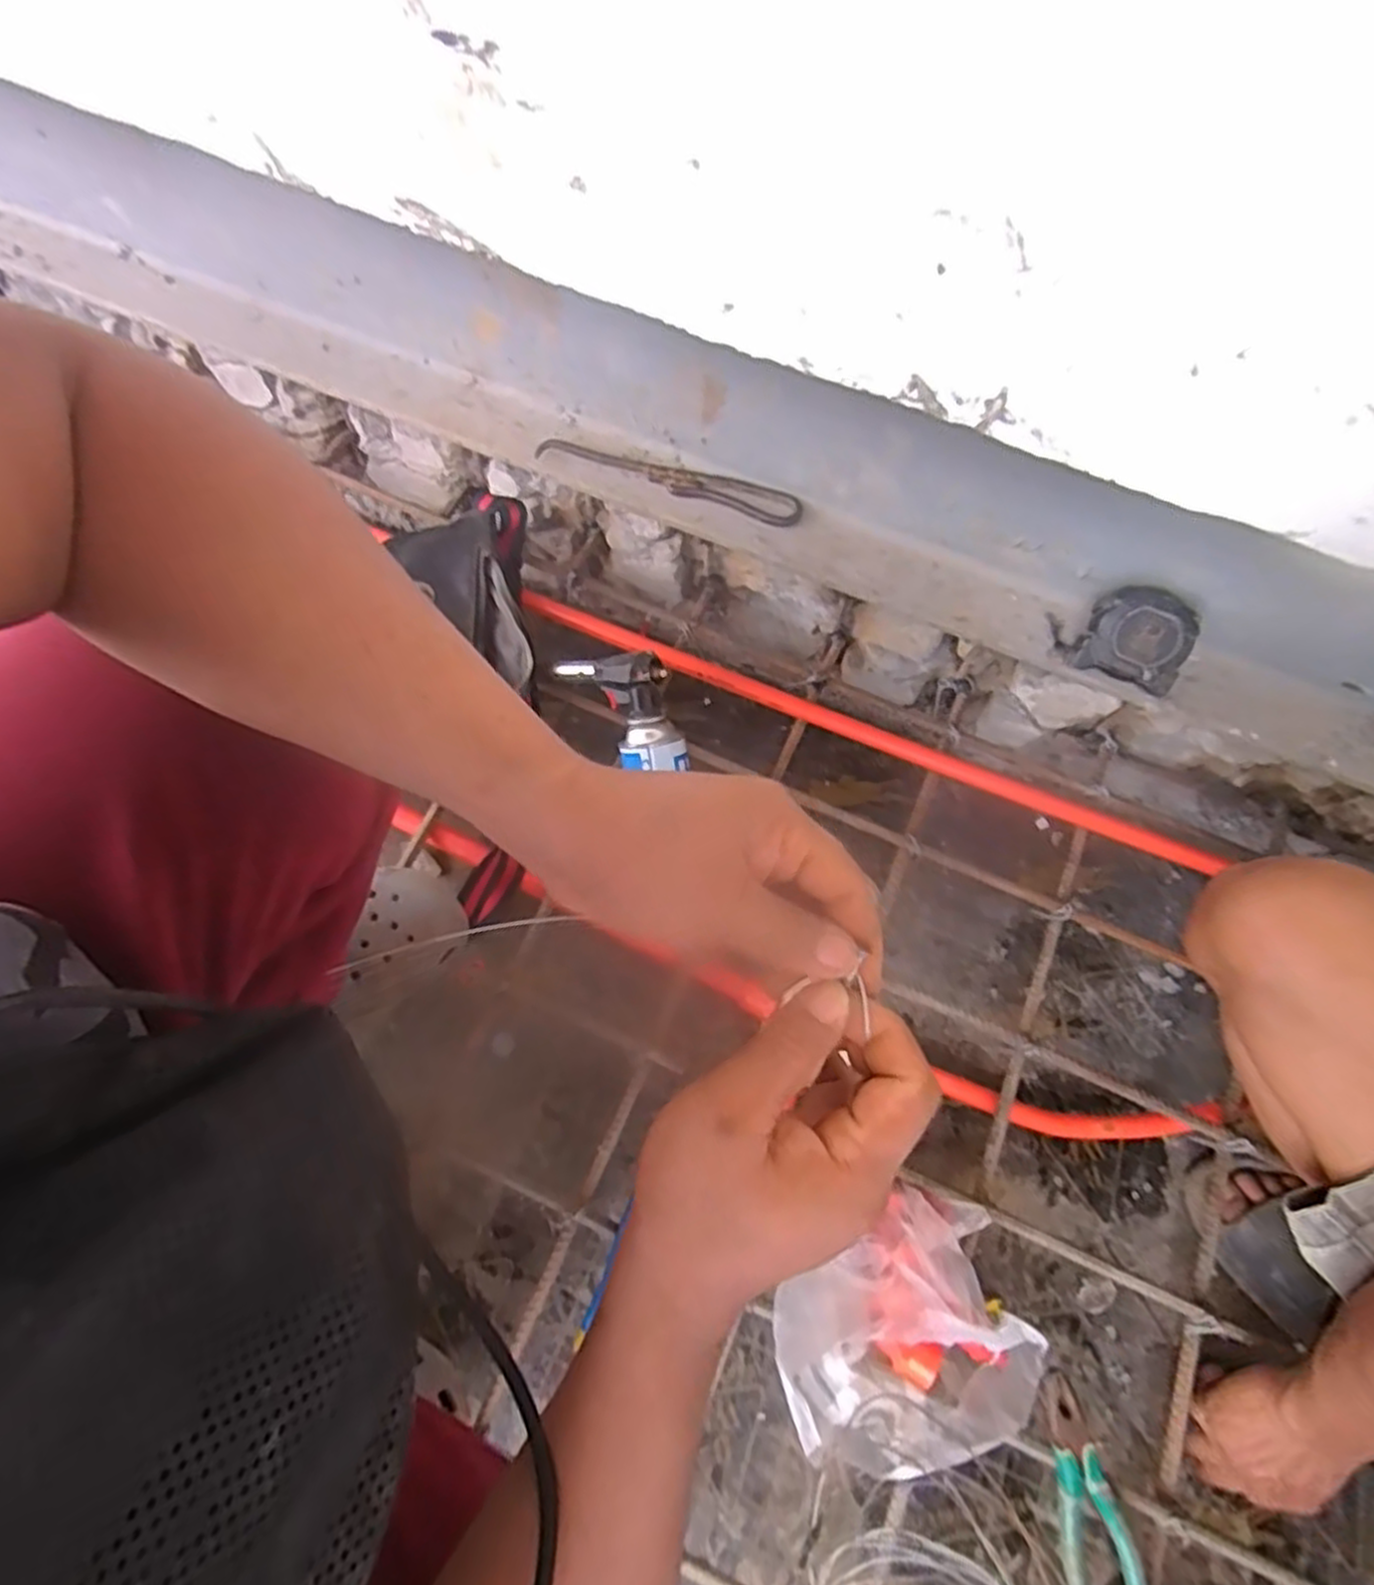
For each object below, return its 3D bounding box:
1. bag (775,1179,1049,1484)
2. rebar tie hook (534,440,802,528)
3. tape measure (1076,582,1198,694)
[{"bbox_3d":[0.173,0.430,0.591,0.202,0.099,0.160,-20,72,-9],"label":"bag"},{"bbox_3d":[-0.017,-0.313,0.751,0.267,0.010,0.038,19,83,7],"label":"rebar tie hook"},{"bbox_3d":[0.394,-0.137,0.662,0.083,0.079,0.042,28,28,16],"label":"tape measure"}]

